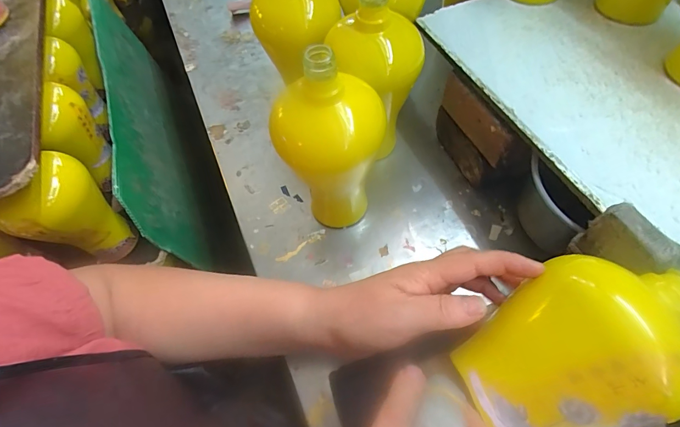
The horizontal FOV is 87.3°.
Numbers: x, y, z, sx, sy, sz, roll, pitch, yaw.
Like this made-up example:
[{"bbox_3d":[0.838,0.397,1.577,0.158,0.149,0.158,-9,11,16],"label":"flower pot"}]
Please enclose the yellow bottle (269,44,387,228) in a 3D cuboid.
[{"bbox_3d":[-0.009,-0.059,0.359,0.103,0.206,0.083,1,60,8],"label":"yellow bottle"}]

